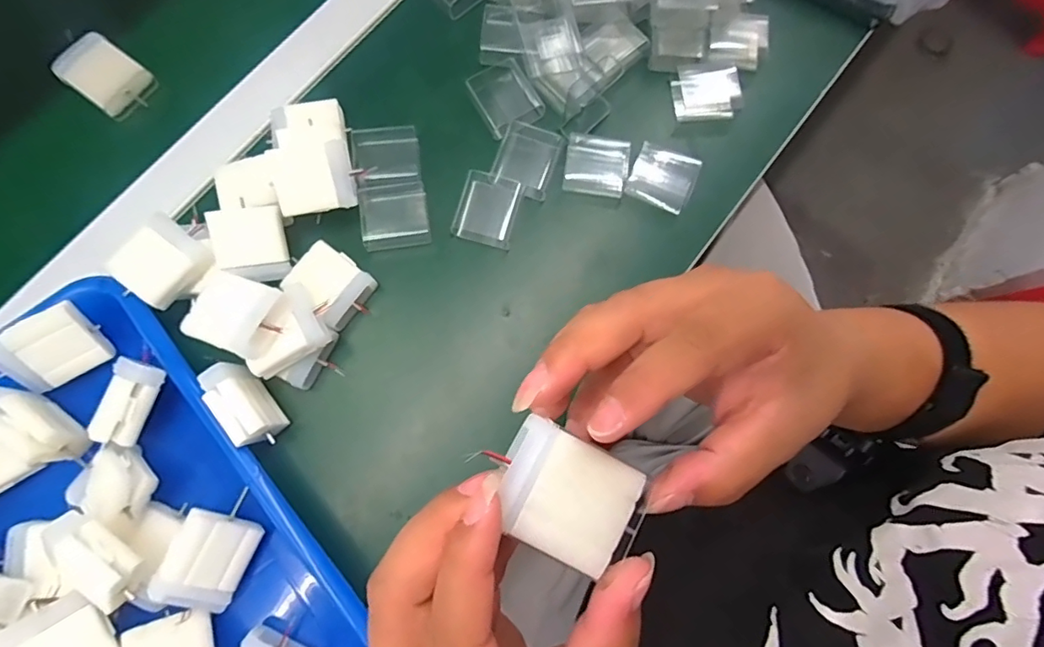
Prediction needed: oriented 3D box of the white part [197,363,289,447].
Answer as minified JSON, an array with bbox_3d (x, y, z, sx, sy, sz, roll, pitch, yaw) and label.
[{"bbox_3d":[-0.166,0.049,0.316,0.025,0.036,0.048,-36,84,-9],"label":"white part"}]

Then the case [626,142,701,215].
[{"bbox_3d":[0.099,-0.103,0.366,0.043,0.014,0.036,26,79,1],"label":"case"}]

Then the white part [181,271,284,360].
[{"bbox_3d":[-0.168,-0.005,0.307,0.045,0.025,0.042,19,79,0],"label":"white part"}]

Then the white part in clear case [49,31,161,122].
[{"bbox_3d":[-0.298,-0.178,0.372,0.055,0.017,0.042,37,80,4],"label":"white part in clear case"}]

